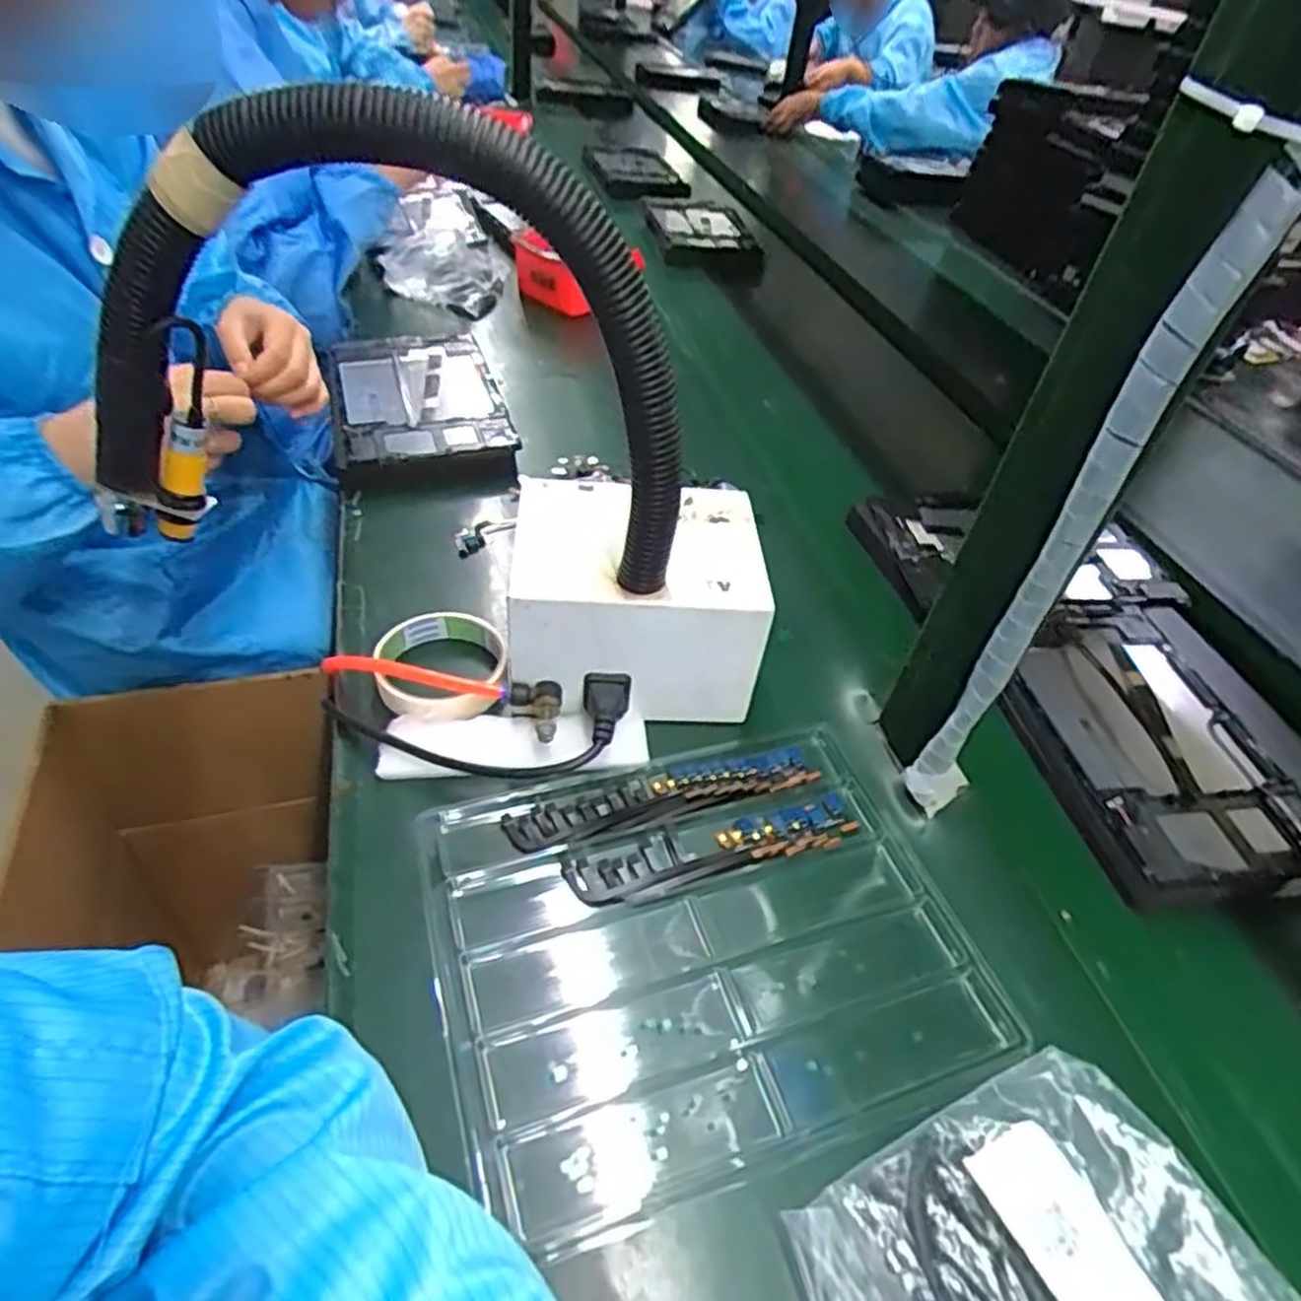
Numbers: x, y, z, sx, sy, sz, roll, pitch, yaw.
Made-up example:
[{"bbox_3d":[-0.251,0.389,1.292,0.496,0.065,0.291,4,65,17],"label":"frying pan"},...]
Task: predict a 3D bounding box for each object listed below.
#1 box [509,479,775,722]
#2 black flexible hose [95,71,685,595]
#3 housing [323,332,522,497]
[{"bbox_3d":[-0.012,-0.037,0.516,0.157,0.105,0.126,1,45,-7],"label":"box"},{"bbox_3d":[-0.118,-0.132,0.360,0.270,0.223,0.072,10,44,1],"label":"black flexible hose"},{"bbox_3d":[-0.221,-0.227,0.745,0.152,0.046,0.229,-9,47,-16],"label":"housing"}]

